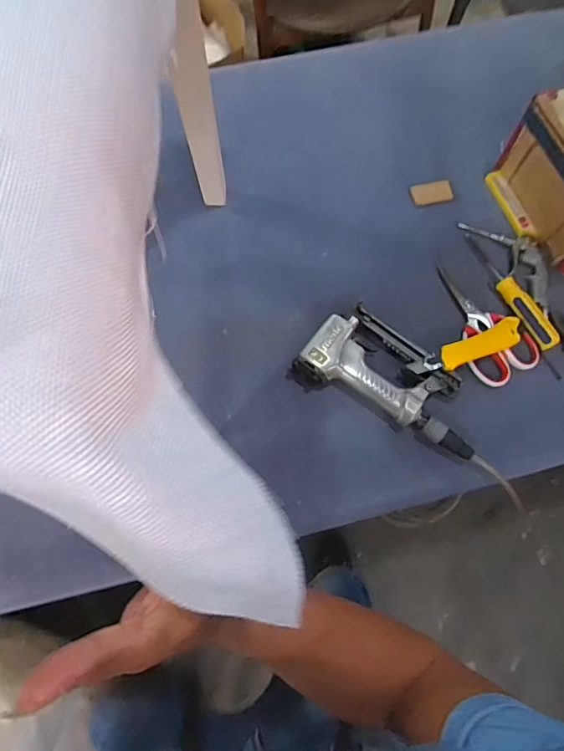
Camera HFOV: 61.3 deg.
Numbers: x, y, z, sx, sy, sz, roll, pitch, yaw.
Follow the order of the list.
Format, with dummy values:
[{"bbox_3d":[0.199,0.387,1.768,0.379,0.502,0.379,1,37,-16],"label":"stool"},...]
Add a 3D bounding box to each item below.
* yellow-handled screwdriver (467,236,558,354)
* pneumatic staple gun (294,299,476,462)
[{"bbox_3d":[0.325,-0.126,0.677,0.028,0.018,0.200,-24,73,-9],"label":"yellow-handled screwdriver"},{"bbox_3d":[0.150,-0.003,0.638,0.252,0.047,0.129,24,74,6],"label":"pneumatic staple gun"}]

